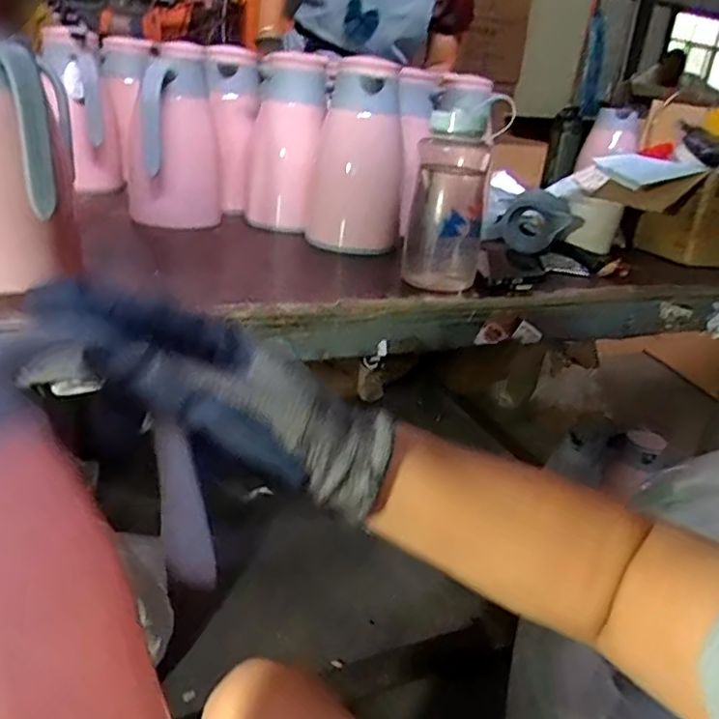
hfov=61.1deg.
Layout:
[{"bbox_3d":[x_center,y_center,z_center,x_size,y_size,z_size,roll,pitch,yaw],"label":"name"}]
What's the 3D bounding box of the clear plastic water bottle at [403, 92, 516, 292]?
[{"bbox_3d":[0.107,-0.185,0.712,0.091,0.192,0.103,7,23,3],"label":"clear plastic water bottle"}]

